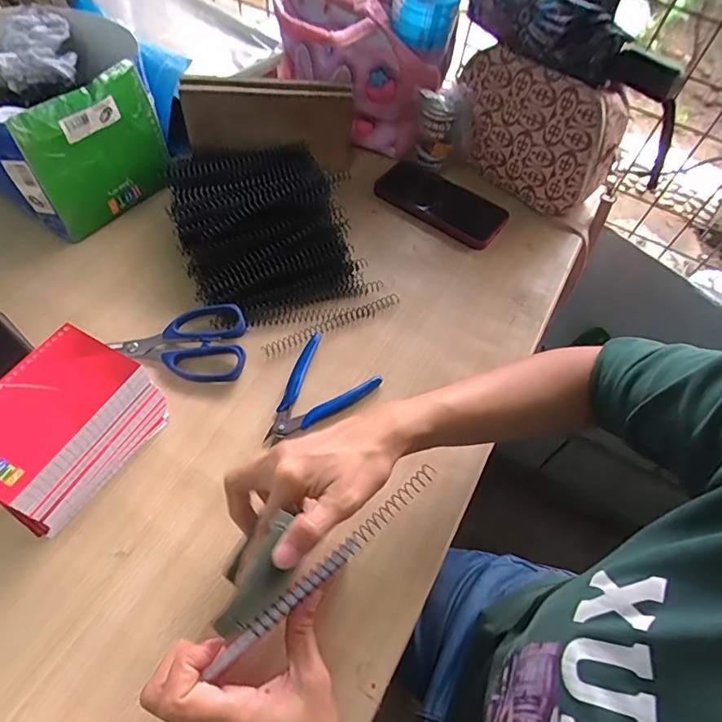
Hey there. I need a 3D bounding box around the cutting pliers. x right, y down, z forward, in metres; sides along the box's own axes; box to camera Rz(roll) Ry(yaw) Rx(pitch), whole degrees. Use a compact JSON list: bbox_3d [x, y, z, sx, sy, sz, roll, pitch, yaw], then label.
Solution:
[{"bbox_3d":[-0.050,0.030,0.466,0.082,0.011,0.116,38,62,18],"label":"cutting pliers"}]

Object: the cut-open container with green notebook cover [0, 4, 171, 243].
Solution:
[{"bbox_3d":[-0.356,-0.281,0.562,0.224,0.137,0.214,35,61,16],"label":"cut-open container with green notebook cover"}]

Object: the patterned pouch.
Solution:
[{"bbox_3d":[0.206,-0.278,0.597,0.198,0.149,0.058,32,54,14],"label":"patterned pouch"}]

